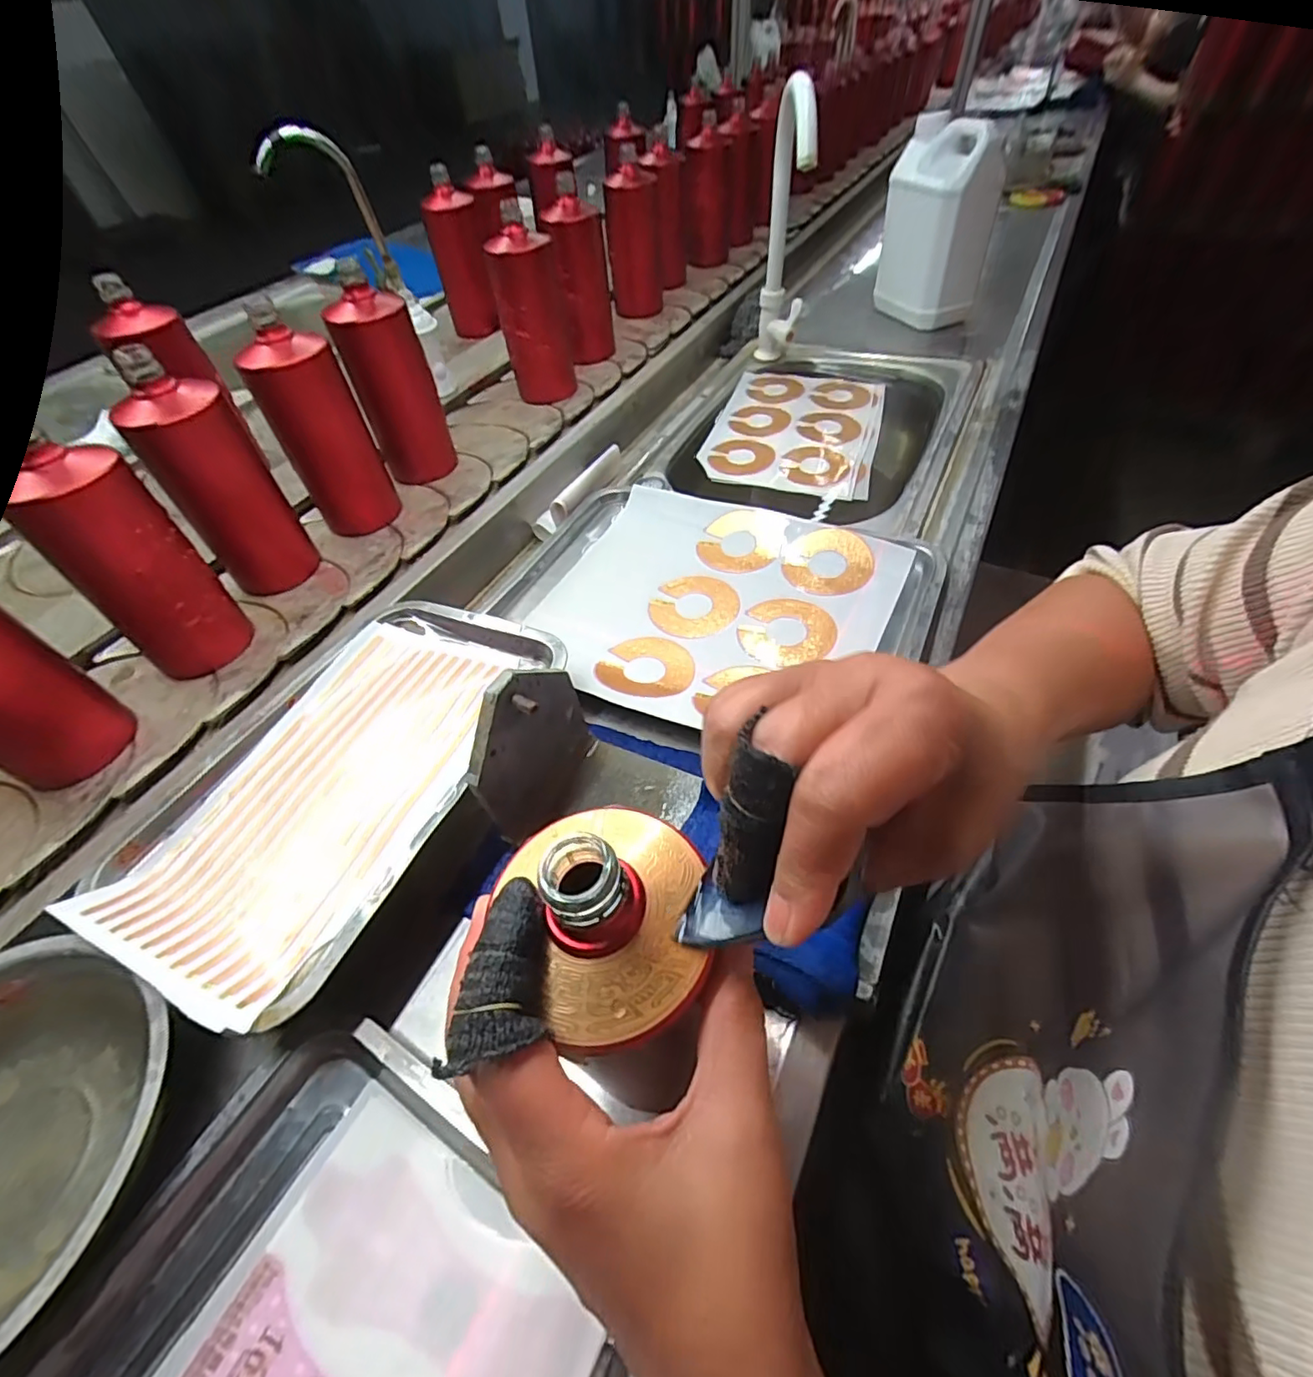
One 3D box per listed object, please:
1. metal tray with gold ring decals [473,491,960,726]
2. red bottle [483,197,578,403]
[{"bbox_3d":[0.043,-0.077,0.538,0.362,0.052,0.271,22,55,17],"label":"metal tray with gold ring decals"},{"bbox_3d":[-0.162,-0.499,0.767,0.085,0.192,0.106,-7,52,-4],"label":"red bottle"}]

